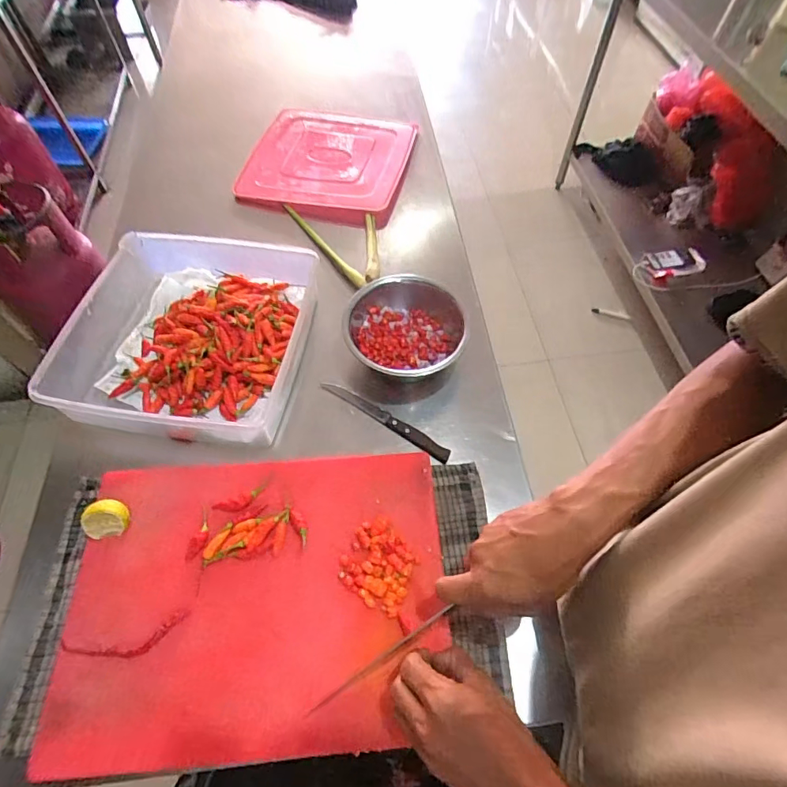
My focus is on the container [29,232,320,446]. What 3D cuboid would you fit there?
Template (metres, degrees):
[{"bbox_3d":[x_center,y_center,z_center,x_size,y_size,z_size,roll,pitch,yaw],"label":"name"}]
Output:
[{"bbox_3d":[-0.277,-0.079,0.659,0.297,0.086,0.300,8,59,5],"label":"container"}]

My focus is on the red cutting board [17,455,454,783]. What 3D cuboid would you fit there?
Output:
[{"bbox_3d":[-0.140,0.207,0.501,0.380,0.020,0.285,-3,59,-2],"label":"red cutting board"}]

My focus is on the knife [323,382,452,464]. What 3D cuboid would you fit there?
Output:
[{"bbox_3d":[-0.013,0.031,0.624,0.196,0.016,0.021,30,63,17],"label":"knife"}]

